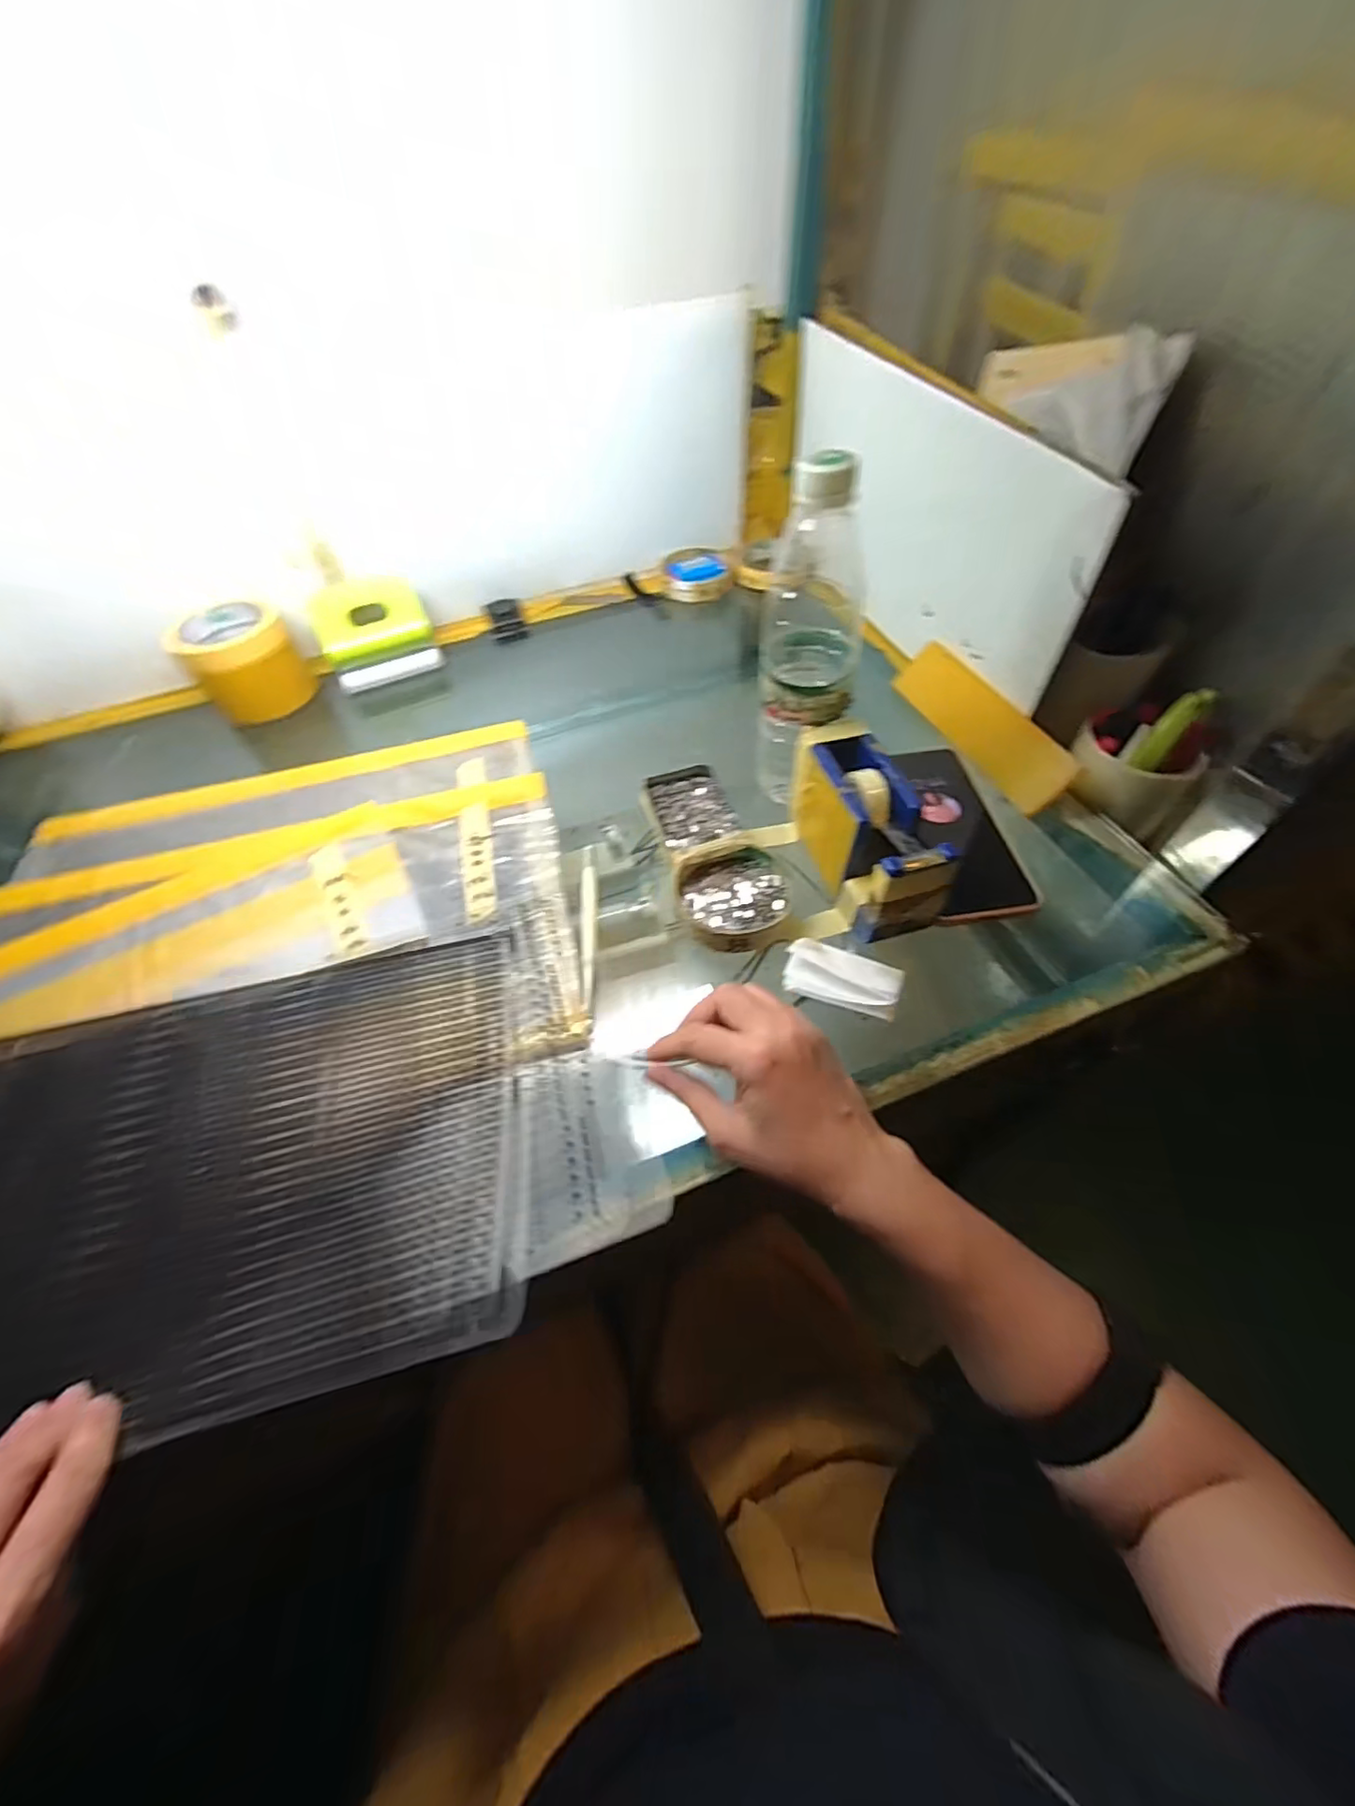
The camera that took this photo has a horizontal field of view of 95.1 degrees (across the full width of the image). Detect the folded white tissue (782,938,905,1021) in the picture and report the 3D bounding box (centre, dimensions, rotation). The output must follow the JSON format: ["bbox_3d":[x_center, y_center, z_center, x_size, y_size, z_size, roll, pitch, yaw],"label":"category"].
[{"bbox_3d":[0.102,0.043,0.381,0.068,0.015,0.036,17,56,16],"label":"folded white tissue"}]

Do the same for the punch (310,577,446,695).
[{"bbox_3d":[-0.298,-0.271,0.612,0.101,0.073,0.049,-24,55,-14],"label":"punch"}]

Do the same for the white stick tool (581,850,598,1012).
[{"bbox_3d":[-0.060,0.013,0.423,0.011,0.006,0.133,-5,53,-1],"label":"white stick tool"}]

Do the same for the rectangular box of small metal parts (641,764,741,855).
[{"bbox_3d":[0.011,-0.070,0.474,0.063,0.018,0.089,-16,54,-8],"label":"rectangular box of small metal parts"}]

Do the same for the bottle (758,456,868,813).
[{"bbox_3d":[0.087,-0.167,0.407,0.062,0.211,0.061,6,54,8],"label":"bottle"}]

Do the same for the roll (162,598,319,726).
[{"bbox_3d":[-0.423,-0.237,0.609,0.091,0.092,0.091,37,63,27],"label":"roll"}]

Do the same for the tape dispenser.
[{"bbox_3d":[0.120,-0.046,0.407,0.049,0.078,0.131,-14,53,-7],"label":"tape dispenser"}]

